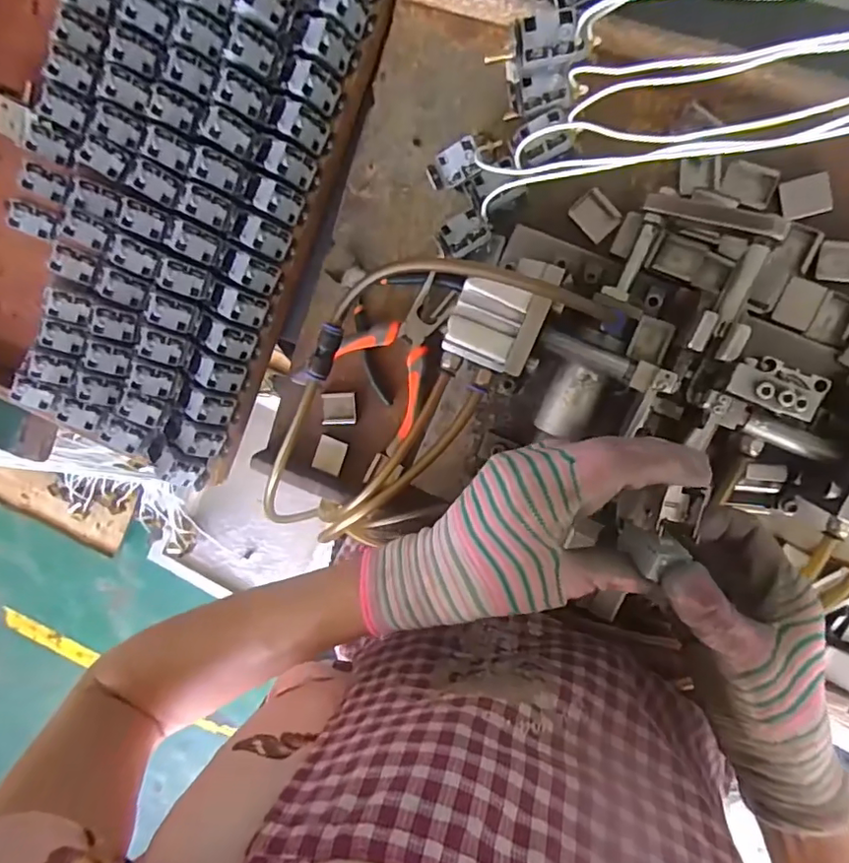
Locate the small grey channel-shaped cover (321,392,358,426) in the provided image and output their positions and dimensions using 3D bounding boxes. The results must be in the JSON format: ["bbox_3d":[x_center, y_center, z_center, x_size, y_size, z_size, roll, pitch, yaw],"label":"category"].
[{"bbox_3d":[-0.071,-0.019,0.465,0.028,0.008,0.026,0,96,10],"label":"small grey channel-shaped cover"}]

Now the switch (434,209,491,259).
[{"bbox_3d":[0.026,-0.135,0.382,0.034,0.012,0.023,-26,91,11],"label":"switch"}]

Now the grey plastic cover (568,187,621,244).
[{"bbox_3d":[0.126,-0.160,0.412,0.025,0.007,0.034,-41,90,9],"label":"grey plastic cover"}]

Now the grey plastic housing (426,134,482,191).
[{"bbox_3d":[0.021,-0.179,0.375,0.038,0.016,0.023,-17,113,40],"label":"grey plastic housing"}]

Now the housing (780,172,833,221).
[{"bbox_3d":[0.261,-0.160,0.381,0.031,0.006,0.025,-11,94,11],"label":"housing"}]

